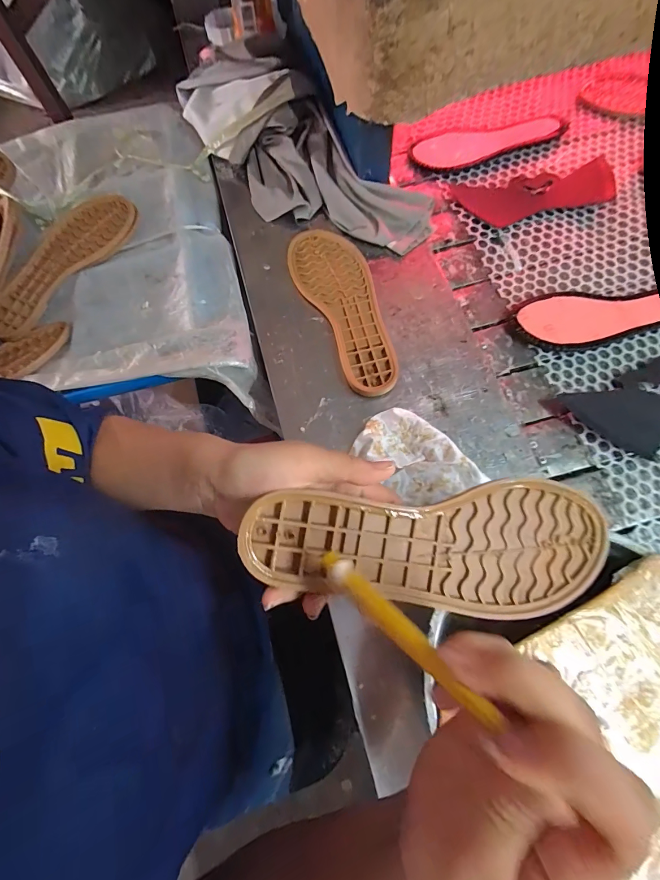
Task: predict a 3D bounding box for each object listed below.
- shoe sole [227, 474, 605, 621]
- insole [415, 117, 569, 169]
[{"bbox_3d":[0.068,0.066,0.227,0.234,0.022,0.079,5,69,-11],"label":"shoe sole"},{"bbox_3d":[0.232,-0.438,0.537,0.211,0.008,0.068,-5,74,5],"label":"insole"}]

